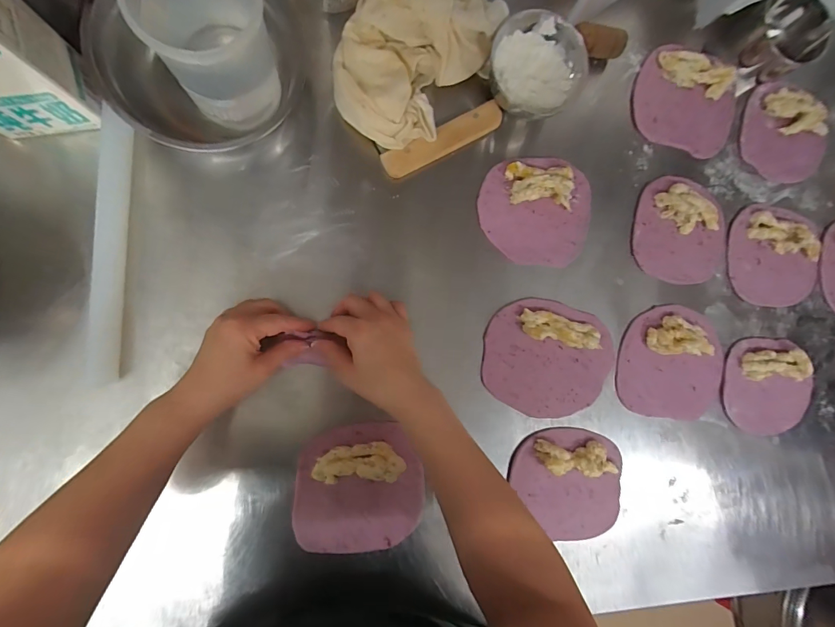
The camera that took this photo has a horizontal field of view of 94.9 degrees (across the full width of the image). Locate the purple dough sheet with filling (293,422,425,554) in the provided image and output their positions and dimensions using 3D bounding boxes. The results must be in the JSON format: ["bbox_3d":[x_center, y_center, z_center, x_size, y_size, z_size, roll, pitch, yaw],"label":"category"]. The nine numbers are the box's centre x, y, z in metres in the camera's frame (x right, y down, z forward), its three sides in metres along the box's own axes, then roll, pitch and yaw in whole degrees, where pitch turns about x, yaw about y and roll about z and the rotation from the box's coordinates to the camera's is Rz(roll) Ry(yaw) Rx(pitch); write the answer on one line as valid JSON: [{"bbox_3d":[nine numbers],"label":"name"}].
[{"bbox_3d":[-0.062,0.198,0.430,0.141,0.031,0.142,3,91,-9],"label":"purple dough sheet with filling"}]

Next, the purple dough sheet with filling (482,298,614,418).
[{"bbox_3d":[0.162,0.056,0.458,0.159,0.020,0.134,12,89,-9],"label":"purple dough sheet with filling"}]

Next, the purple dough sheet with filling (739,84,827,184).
[{"bbox_3d":[0.499,-0.241,0.514,0.126,0.025,0.112,29,87,-9],"label":"purple dough sheet with filling"}]

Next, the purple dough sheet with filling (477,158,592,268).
[{"bbox_3d":[0.144,-0.122,0.459,0.139,0.030,0.124,3,91,-9],"label":"purple dough sheet with filling"}]

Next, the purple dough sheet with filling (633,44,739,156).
[{"bbox_3d":[0.346,-0.268,0.488,0.139,0.020,0.117,19,88,-9],"label":"purple dough sheet with filling"}]

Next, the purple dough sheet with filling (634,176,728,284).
[{"bbox_3d":[0.342,-0.105,0.486,0.131,0.024,0.128,15,89,-9],"label":"purple dough sheet with filling"}]

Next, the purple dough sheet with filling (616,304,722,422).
[{"bbox_3d":[0.331,0.064,0.485,0.147,0.024,0.141,8,90,-9],"label":"purple dough sheet with filling"}]

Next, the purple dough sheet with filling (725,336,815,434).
[{"bbox_3d":[0.474,0.100,0.510,0.125,0.027,0.126,9,90,-9],"label":"purple dough sheet with filling"}]

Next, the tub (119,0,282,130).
[{"bbox_3d":[-0.177,-0.238,0.344,0.096,0.139,0.095,0,91,-9],"label":"tub"}]

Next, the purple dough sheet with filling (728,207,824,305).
[{"bbox_3d":[0.484,-0.077,0.512,0.133,0.024,0.132,-4,92,-9],"label":"purple dough sheet with filling"}]

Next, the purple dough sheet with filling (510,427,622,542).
[{"bbox_3d":[0.186,0.211,0.464,0.140,0.021,0.130,4,91,-9],"label":"purple dough sheet with filling"}]

